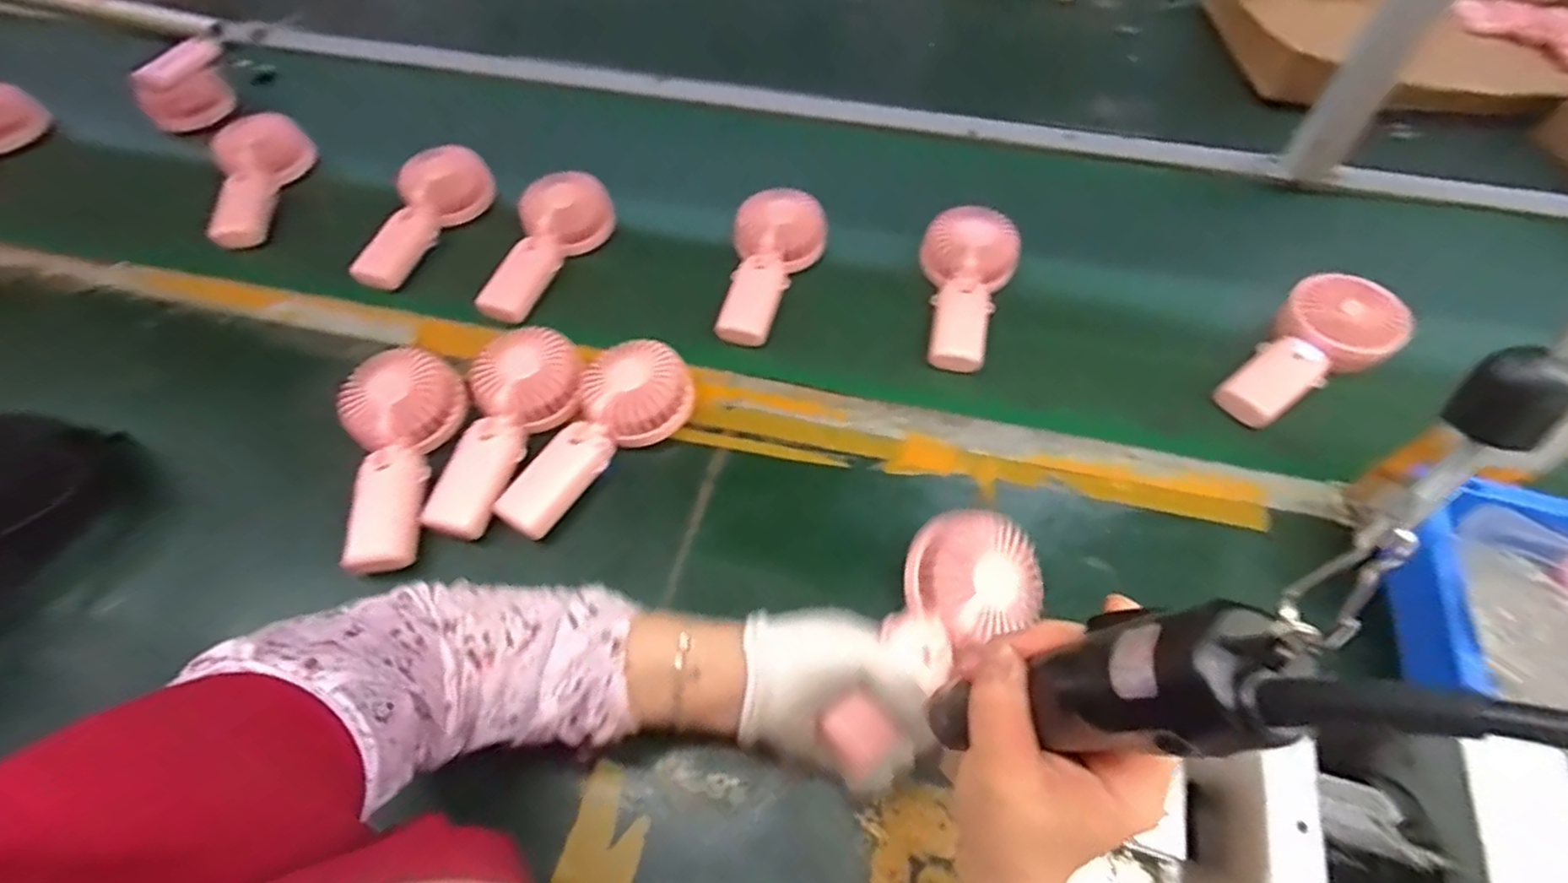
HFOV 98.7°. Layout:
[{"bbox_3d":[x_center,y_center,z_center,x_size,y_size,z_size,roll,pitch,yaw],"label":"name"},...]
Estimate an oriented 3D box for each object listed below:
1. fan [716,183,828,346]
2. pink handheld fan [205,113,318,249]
[{"bbox_3d":[-0.009,-0.168,0.642,0.086,0.058,0.167,7,58,4],"label":"fan"},{"bbox_3d":[-0.565,-0.277,0.720,0.070,0.051,0.172,2,70,1],"label":"pink handheld fan"}]

